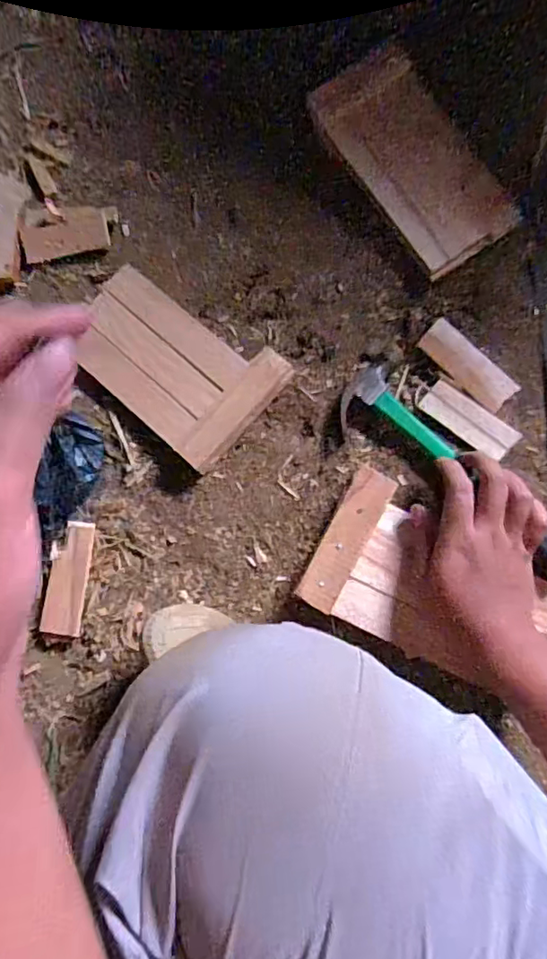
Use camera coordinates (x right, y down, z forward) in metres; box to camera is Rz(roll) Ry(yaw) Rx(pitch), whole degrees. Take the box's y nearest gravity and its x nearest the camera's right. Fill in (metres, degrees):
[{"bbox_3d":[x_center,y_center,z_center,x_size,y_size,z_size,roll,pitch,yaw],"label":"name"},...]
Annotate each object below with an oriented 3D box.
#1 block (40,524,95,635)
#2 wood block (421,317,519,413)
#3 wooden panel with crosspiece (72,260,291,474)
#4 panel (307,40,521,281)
[{"bbox_3d":[-0.201,0.096,0.558,0.038,0.008,0.109,6,81,3],"label":"block"},{"bbox_3d":[0.191,-0.112,0.556,0.037,0.009,0.101,-41,82,-5],"label":"wood block"},{"bbox_3d":[-0.109,-0.125,0.575,0.220,0.030,0.132,41,84,8],"label":"wooden panel with crosspiece"},{"bbox_3d":[0.140,-0.328,0.583,0.108,0.031,0.241,-31,81,-3],"label":"panel"}]

